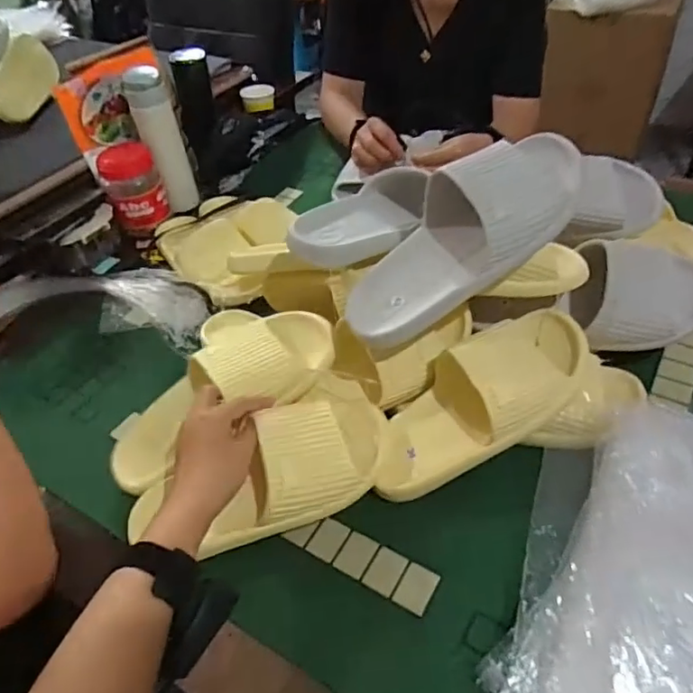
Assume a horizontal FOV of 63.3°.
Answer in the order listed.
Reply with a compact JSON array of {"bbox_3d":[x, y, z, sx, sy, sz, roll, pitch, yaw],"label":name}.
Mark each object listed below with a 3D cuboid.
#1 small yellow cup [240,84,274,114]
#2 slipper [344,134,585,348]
[{"bbox_3d":[-0.185,-0.520,1.179,0.069,0.034,0.069,-3,45,3],"label":"small yellow cup"},{"bbox_3d":[0.107,-0.104,0.530,0.261,0.077,0.098,-40,47,10],"label":"slipper"}]

